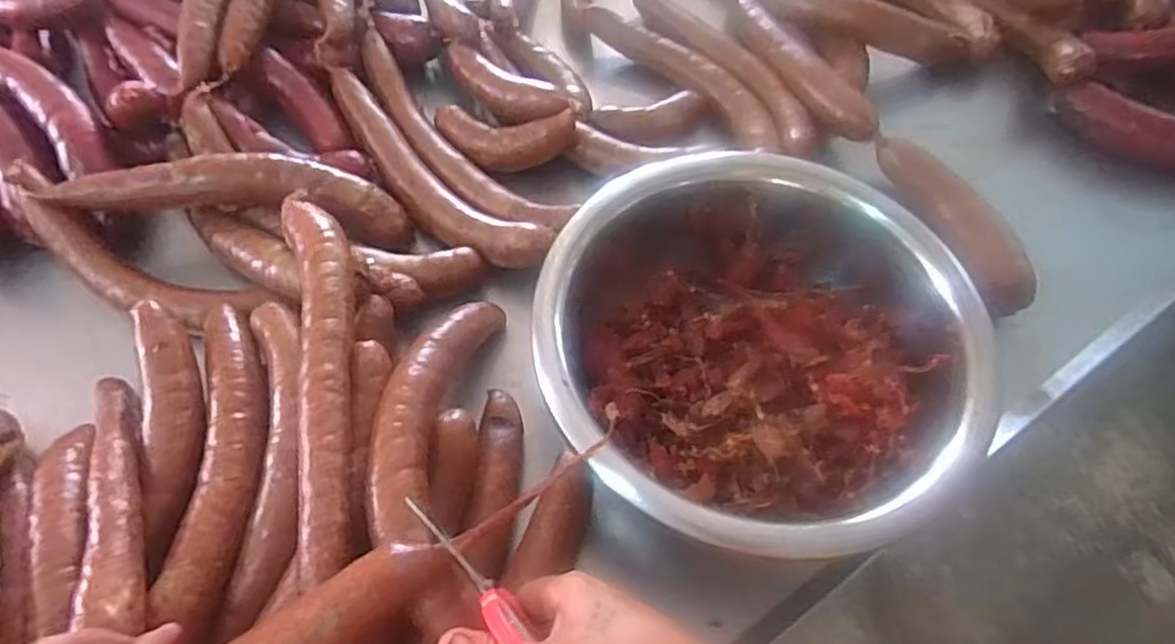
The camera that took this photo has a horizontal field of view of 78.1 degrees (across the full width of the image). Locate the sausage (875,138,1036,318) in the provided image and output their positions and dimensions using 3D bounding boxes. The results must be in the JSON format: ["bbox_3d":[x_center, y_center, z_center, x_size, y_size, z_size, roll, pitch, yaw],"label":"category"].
[{"bbox_3d":[0.313,-0.088,0.616,0.031,0.043,0.180,-21,62,-14],"label":"sausage"}]

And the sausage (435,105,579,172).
[{"bbox_3d":[-0.077,-0.167,0.652,0.138,0.040,0.058,8,59,17],"label":"sausage"}]

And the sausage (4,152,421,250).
[{"bbox_3d":[-0.286,-0.109,0.578,0.271,0.046,0.052,2,59,-1],"label":"sausage"}]

